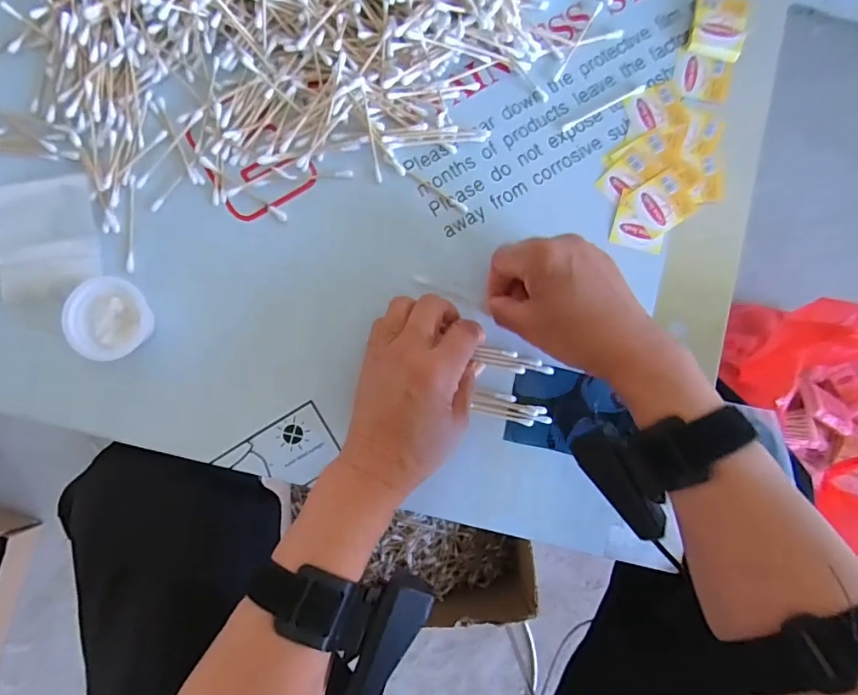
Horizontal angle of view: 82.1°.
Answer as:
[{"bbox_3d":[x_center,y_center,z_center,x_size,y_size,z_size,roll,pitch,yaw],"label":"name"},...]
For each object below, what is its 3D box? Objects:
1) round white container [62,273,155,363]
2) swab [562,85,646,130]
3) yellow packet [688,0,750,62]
[{"bbox_3d":[-0.217,-0.019,0.341,0.052,0.032,0.051,0,88,-3],"label":"round white container"},{"bbox_3d":[0.135,-0.185,0.379,0.072,0.004,0.006,-27,89,-3],"label":"swab"},{"bbox_3d":[0.227,-0.253,0.384,0.040,0.012,0.056,13,87,-2],"label":"yellow packet"}]

